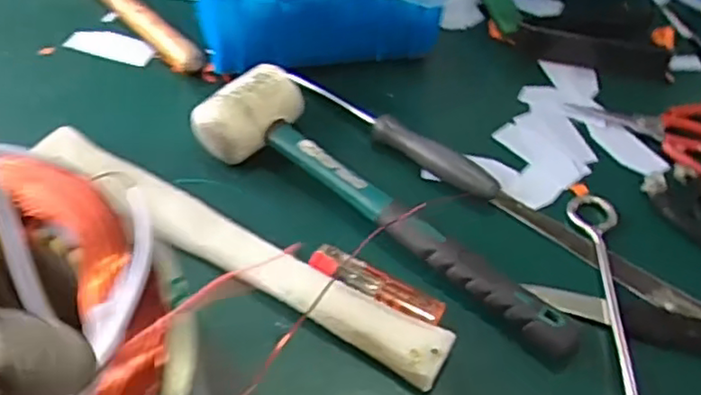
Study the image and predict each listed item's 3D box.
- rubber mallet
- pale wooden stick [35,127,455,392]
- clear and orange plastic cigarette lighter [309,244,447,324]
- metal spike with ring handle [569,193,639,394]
[{"bbox_3d":[0.021,0.005,0.428,0.279,0.043,0.069,34,55,20],"label":"rubber mallet"},{"bbox_3d":[-0.075,0.032,0.414,0.293,0.021,0.033,26,53,15],"label":"pale wooden stick"},{"bbox_3d":[0.017,0.054,0.413,0.086,0.014,0.020,22,52,12],"label":"clear and orange plastic cigarette lighter"},{"bbox_3d":[0.155,0.080,0.401,0.027,0.012,0.214,9,51,2],"label":"metal spike with ring handle"}]

